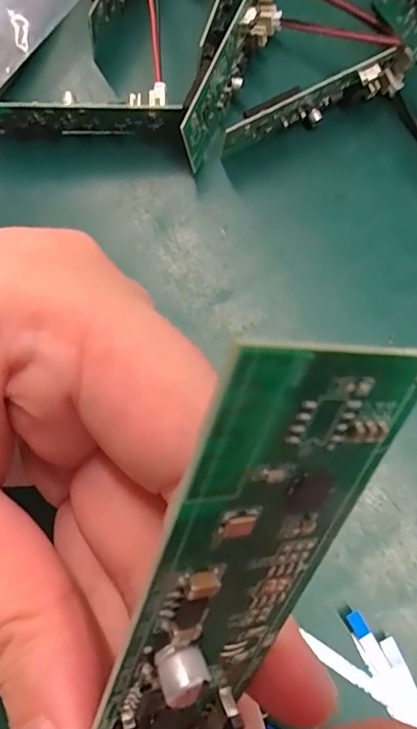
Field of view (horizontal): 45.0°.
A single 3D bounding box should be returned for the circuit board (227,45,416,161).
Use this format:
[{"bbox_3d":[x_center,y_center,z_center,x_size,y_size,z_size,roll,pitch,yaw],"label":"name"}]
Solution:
[{"bbox_3d":[0.040,-0.095,0.183,0.073,0.024,0.007,-23,76,-4],"label":"circuit board"}]

